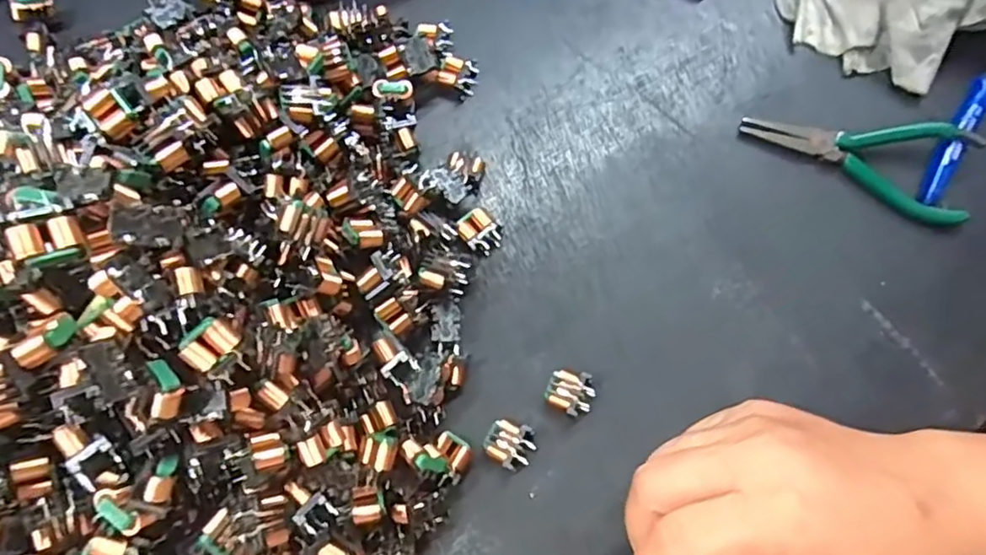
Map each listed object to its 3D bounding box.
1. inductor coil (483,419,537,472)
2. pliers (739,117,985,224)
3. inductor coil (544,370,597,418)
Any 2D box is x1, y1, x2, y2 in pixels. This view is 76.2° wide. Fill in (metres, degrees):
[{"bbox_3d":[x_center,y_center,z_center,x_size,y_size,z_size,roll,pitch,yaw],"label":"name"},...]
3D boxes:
[{"bbox_3d":[0.008,0.080,0.305,0.023,0.013,0.022,32,75,7],"label":"inductor coil"},{"bbox_3d":[0.209,-0.077,0.354,0.121,0.020,0.054,31,75,7],"label":"pliers"},{"bbox_3d":[0.039,0.057,0.313,0.024,0.014,0.022,21,74,4],"label":"inductor coil"}]

